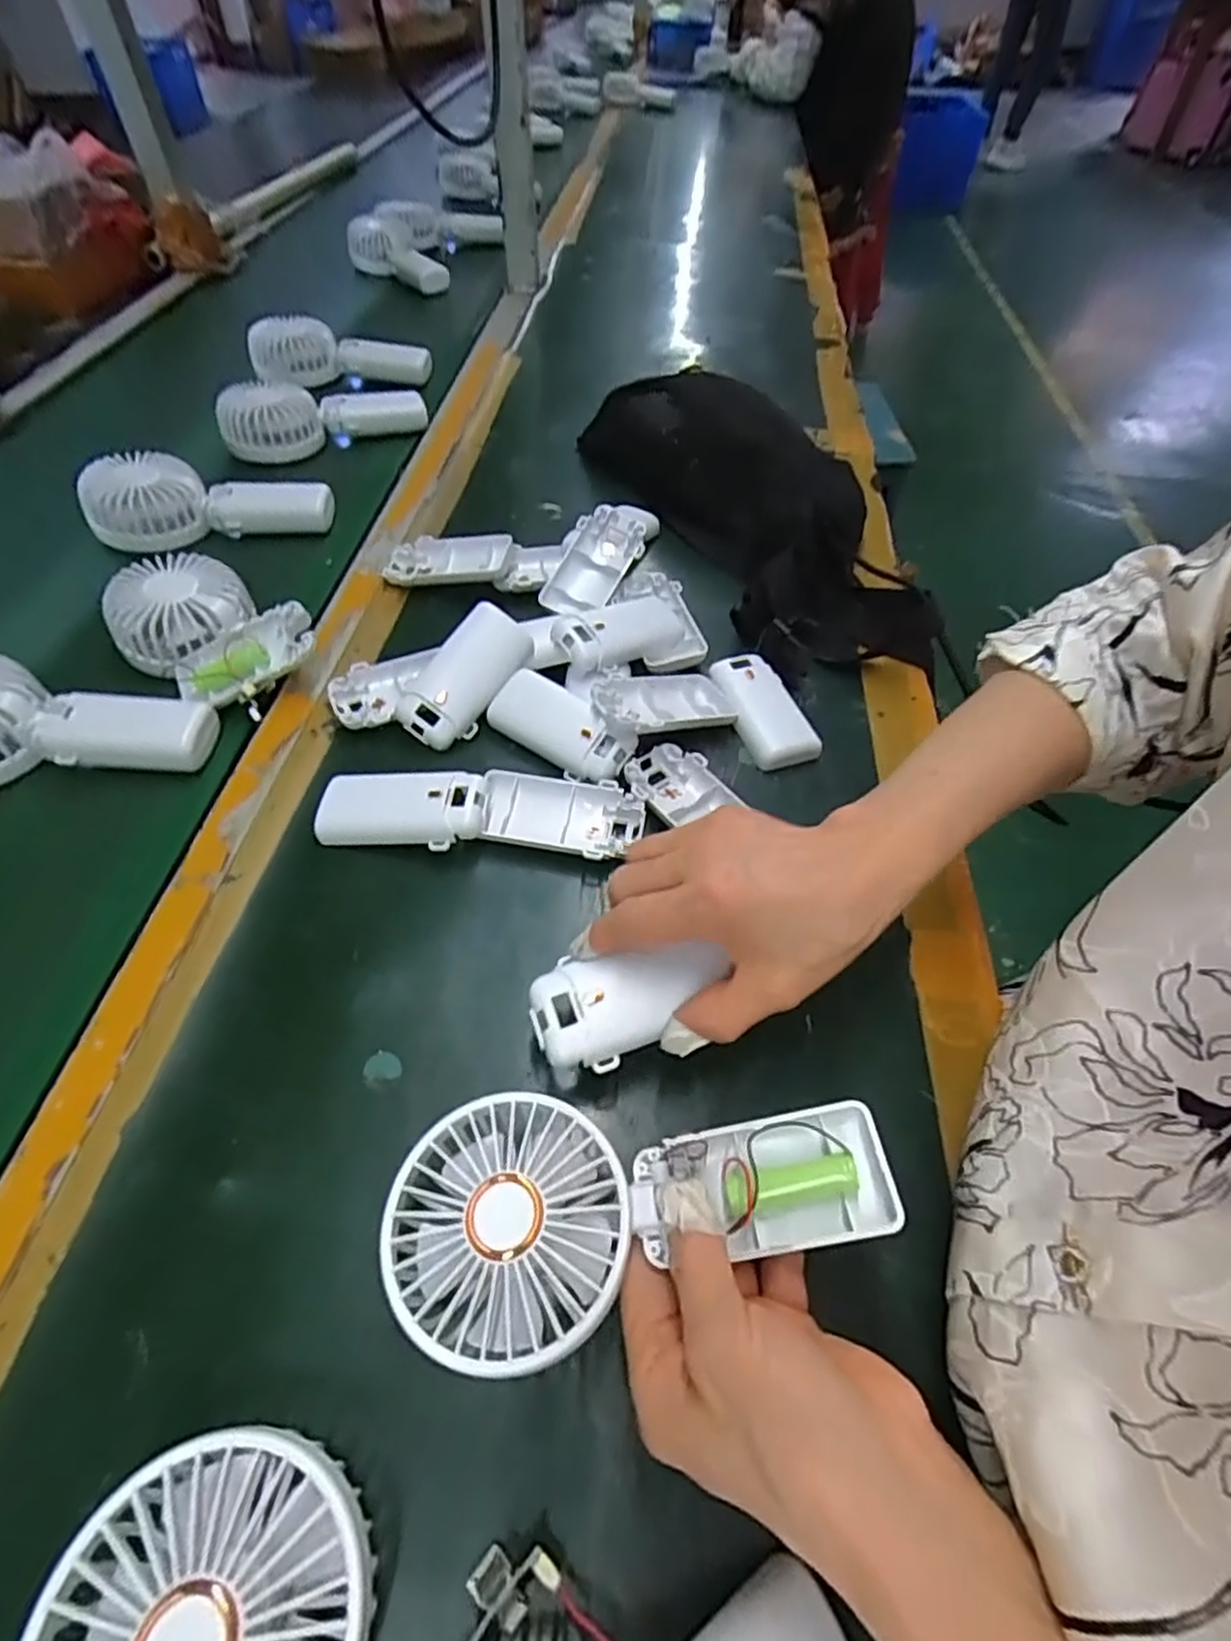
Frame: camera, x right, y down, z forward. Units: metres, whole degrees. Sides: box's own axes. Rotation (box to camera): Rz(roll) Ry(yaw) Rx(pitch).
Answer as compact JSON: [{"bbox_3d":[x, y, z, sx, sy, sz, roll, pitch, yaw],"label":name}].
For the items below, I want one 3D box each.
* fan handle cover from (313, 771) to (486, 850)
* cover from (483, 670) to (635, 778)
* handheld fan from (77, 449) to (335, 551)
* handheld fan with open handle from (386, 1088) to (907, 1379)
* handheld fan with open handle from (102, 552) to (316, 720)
[{"bbox_3d":[-0.118,-0.006,0.395,0.092,0.025,0.043,5,53,3],"label":"fan handle cover"},{"bbox_3d":[-0.034,-0.056,0.434,0.090,0.024,0.037,33,58,22],"label":"cover"},{"bbox_3d":[-0.325,-0.263,0.572,0.175,0.048,0.063,-9,54,-7],"label":"handheld fan"},{"bbox_3d":[0.010,0.140,0.260,0.176,0.026,0.081,-4,52,-5],"label":"handheld fan with open handle"},{"bbox_3d":[-0.262,-0.122,0.464,0.142,0.043,0.082,31,59,20],"label":"handheld fan with open handle"}]

